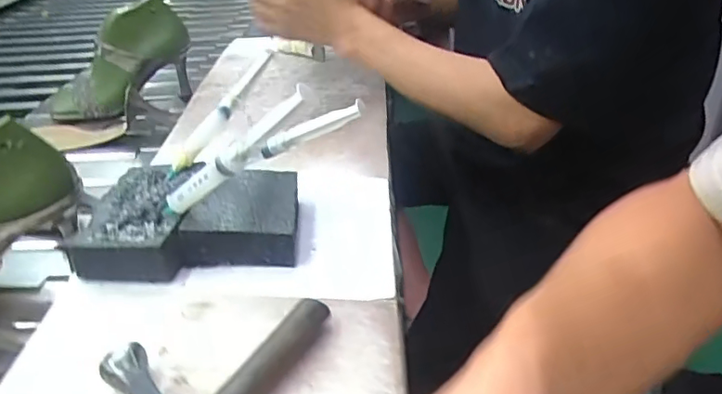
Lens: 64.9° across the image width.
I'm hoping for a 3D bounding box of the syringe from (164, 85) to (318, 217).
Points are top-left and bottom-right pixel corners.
[{"bbox_3d":[-0.093,-0.026,0.404,0.170,0.019,0.017,-34,16,33],"label":"syringe"}]

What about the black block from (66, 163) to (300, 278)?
[{"bbox_3d":[-0.135,0.015,0.475,0.163,0.044,0.119,-3,33,-2],"label":"black block"}]

